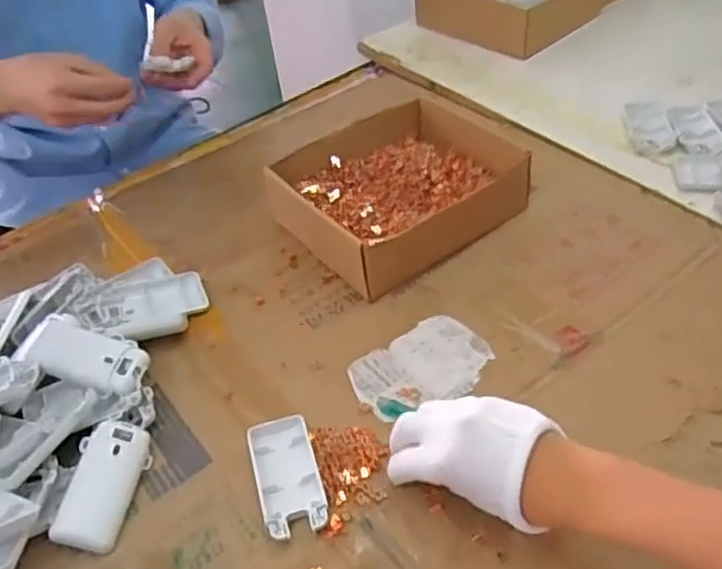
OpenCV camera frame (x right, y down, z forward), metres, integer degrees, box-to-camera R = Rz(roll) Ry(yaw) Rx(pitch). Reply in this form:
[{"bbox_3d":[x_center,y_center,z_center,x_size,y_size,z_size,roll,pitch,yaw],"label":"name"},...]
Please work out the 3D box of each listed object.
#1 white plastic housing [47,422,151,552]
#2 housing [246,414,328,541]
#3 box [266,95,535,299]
[{"bbox_3d":[-0.191,0.148,0.514,0.048,0.015,0.094,18,55,-10],"label":"white plastic housing"},{"bbox_3d":[-0.054,0.142,0.515,0.046,0.014,0.092,-15,46,-8],"label":"housing"},{"bbox_3d":[0.034,-0.101,0.723,0.225,0.054,0.197,-30,50,-21],"label":"box"}]

